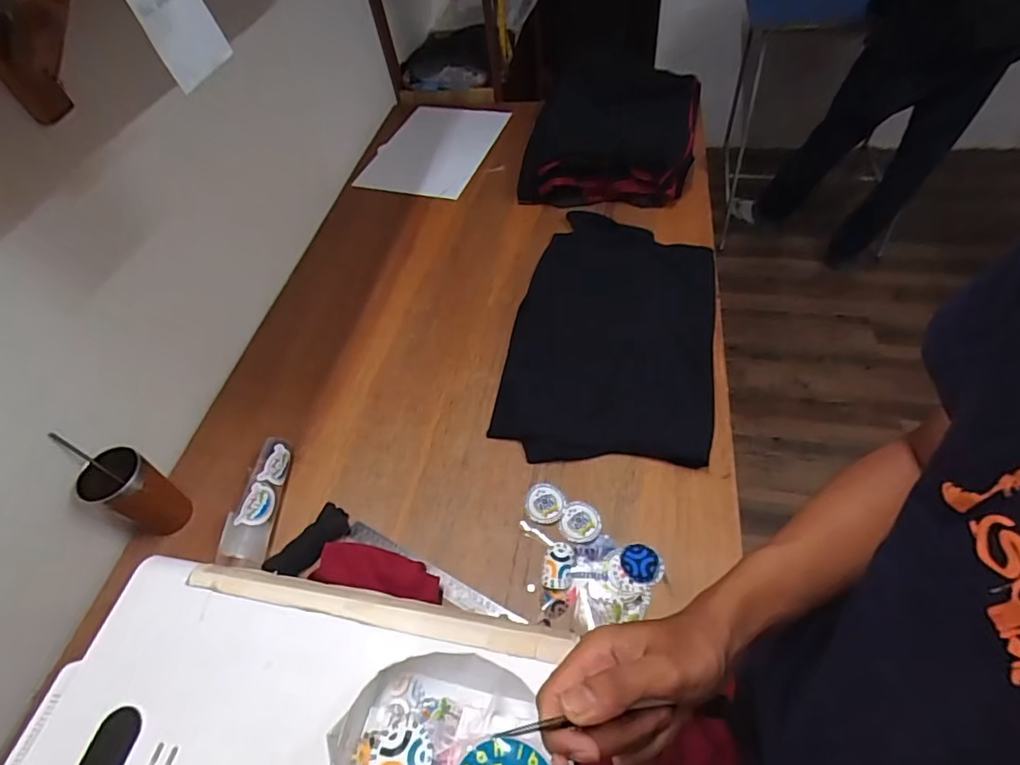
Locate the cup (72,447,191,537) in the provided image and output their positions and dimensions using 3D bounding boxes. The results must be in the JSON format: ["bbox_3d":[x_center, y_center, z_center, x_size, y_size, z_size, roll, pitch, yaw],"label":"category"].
[{"bbox_3d":[-0.534,0.162,0.765,0.074,0.137,0.080,-3,52,4],"label":"cup"}]

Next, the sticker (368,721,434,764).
[{"bbox_3d":[-0.095,0.325,0.462,0.053,0.005,0.051,-3,38,2],"label":"sticker"}]

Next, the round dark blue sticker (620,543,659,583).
[{"bbox_3d":[0.175,0.244,0.716,0.049,0.006,0.047,-3,52,4],"label":"round dark blue sticker"}]

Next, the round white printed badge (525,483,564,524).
[{"bbox_3d":[0.051,0.178,0.782,0.054,0.008,0.061,0,52,6],"label":"round white printed badge"}]

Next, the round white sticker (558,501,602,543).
[{"bbox_3d":[0.100,0.198,0.757,0.058,0.004,0.061,-2,50,3],"label":"round white sticker"}]

